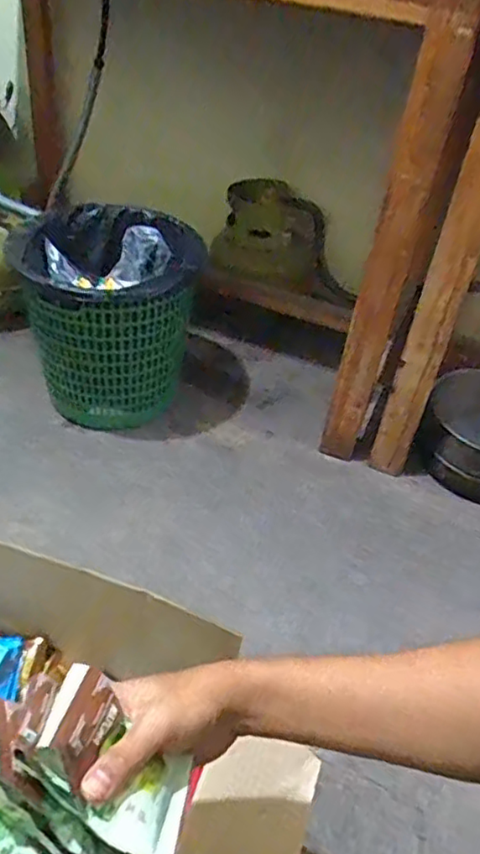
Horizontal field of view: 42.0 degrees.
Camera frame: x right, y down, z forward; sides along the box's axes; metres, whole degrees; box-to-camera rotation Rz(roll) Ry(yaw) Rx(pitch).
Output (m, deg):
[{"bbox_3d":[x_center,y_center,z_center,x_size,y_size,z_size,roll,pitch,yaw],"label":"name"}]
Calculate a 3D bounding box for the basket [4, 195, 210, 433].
[{"bbox_3d":[-0.237,-0.201,1.180,0.316,0.315,0.318,0,42,-9],"label":"basket"}]

